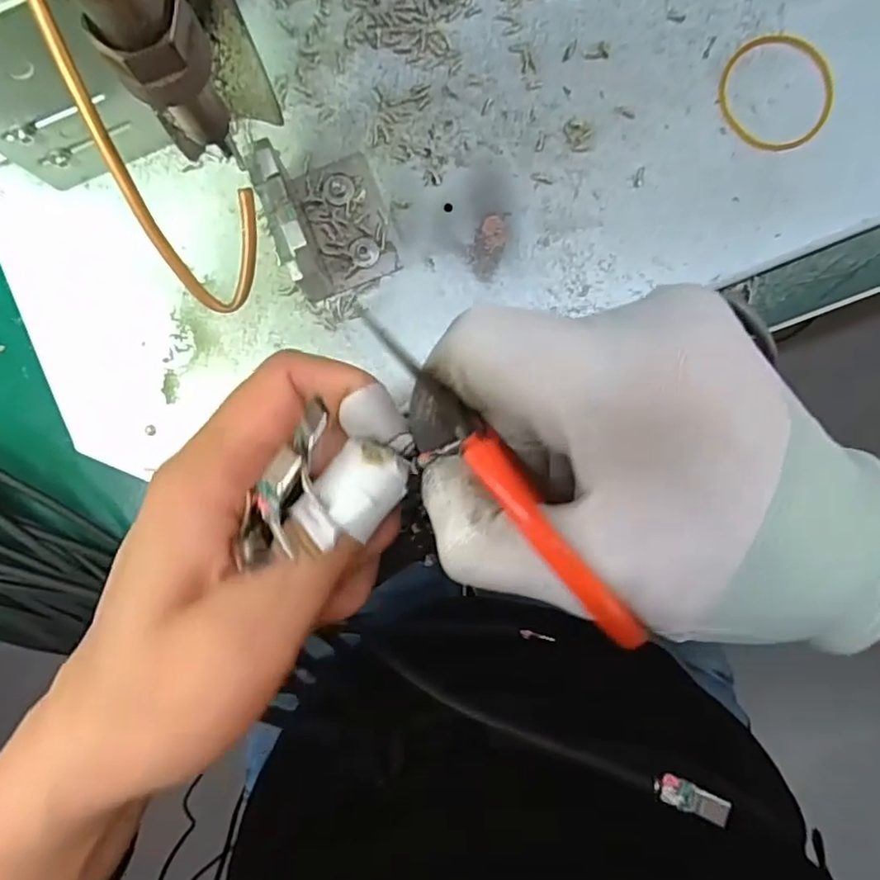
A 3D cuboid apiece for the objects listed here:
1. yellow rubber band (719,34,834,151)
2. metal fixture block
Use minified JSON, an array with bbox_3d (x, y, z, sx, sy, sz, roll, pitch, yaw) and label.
[{"bbox_3d":[0.139,-0.143,0.250,0.045,0.004,0.046,0,93,0],"label":"yellow rubber band"},{"bbox_3d":[-0.041,-0.086,0.229,0.042,0.044,0.050,-19,93,1],"label":"metal fixture block"}]

